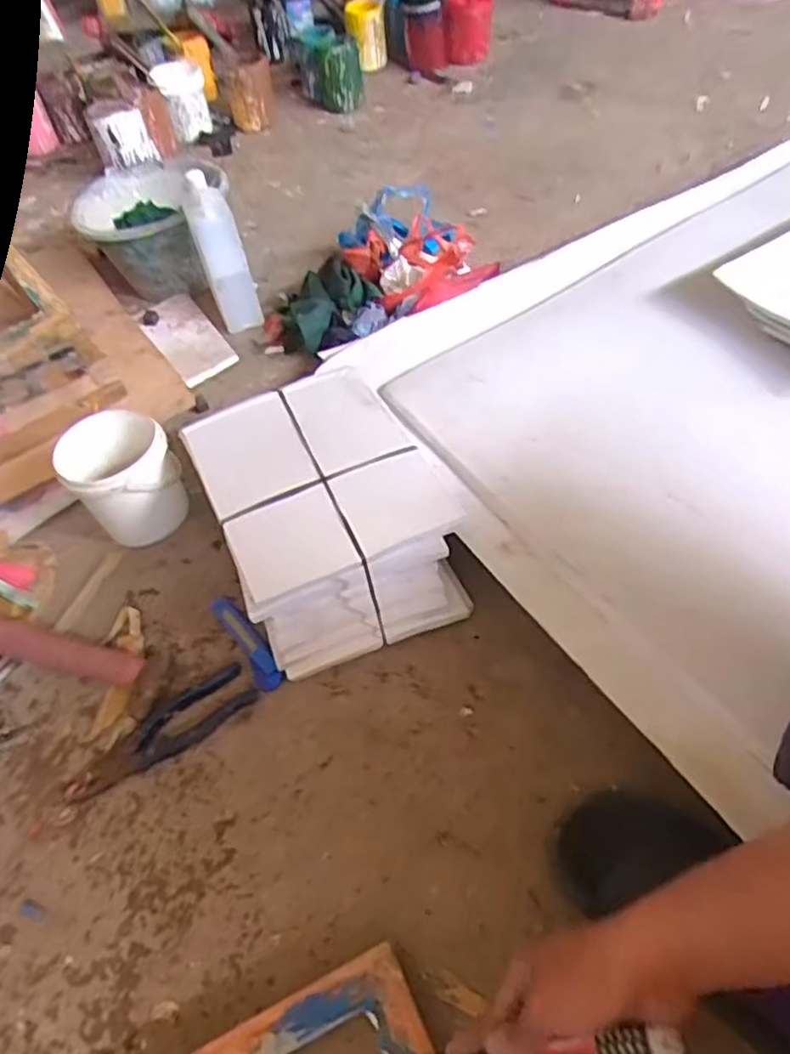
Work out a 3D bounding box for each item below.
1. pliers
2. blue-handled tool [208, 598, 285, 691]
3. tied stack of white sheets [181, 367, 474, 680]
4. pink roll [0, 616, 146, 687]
[{"bbox_3d":[-0.221,0.204,0.651,0.180,0.011,0.047,-36,56,-20],"label":"pliers"},{"bbox_3d":[-0.163,0.124,0.732,0.028,0.012,0.138,-31,54,-16],"label":"blue-handled tool"},{"bbox_3d":[-0.073,-0.014,0.744,0.235,0.130,0.300,-21,54,-11],"label":"tied stack of white sheets"},{"bbox_3d":[-0.374,0.127,0.718,0.234,0.028,0.041,10,54,15],"label":"pink roll"}]

